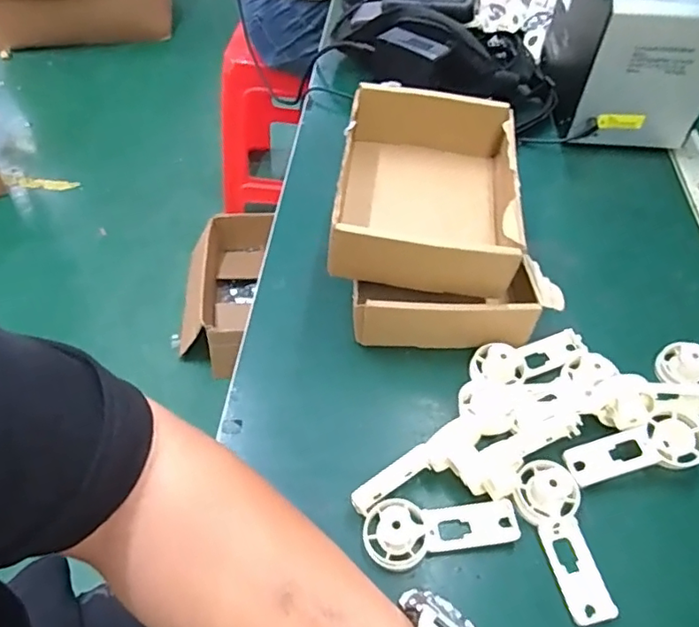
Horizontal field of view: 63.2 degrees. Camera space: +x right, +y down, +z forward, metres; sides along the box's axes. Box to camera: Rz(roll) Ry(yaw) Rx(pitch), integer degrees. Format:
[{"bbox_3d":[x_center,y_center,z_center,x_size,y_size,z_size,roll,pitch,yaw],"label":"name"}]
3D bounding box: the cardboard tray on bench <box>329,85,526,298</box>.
[{"bbox_3d":[0.060,-0.097,0.443,0.130,0.059,0.170,7,52,2],"label":"cardboard tray on bench"}]

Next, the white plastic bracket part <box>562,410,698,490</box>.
[{"bbox_3d":[0.194,0.093,0.378,0.099,0.021,0.035,-12,54,-13],"label":"white plastic bracket part"}]

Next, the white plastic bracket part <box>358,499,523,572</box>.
[{"bbox_3d":[0.056,0.134,0.353,0.094,0.012,0.039,-4,53,-7],"label":"white plastic bracket part"}]

